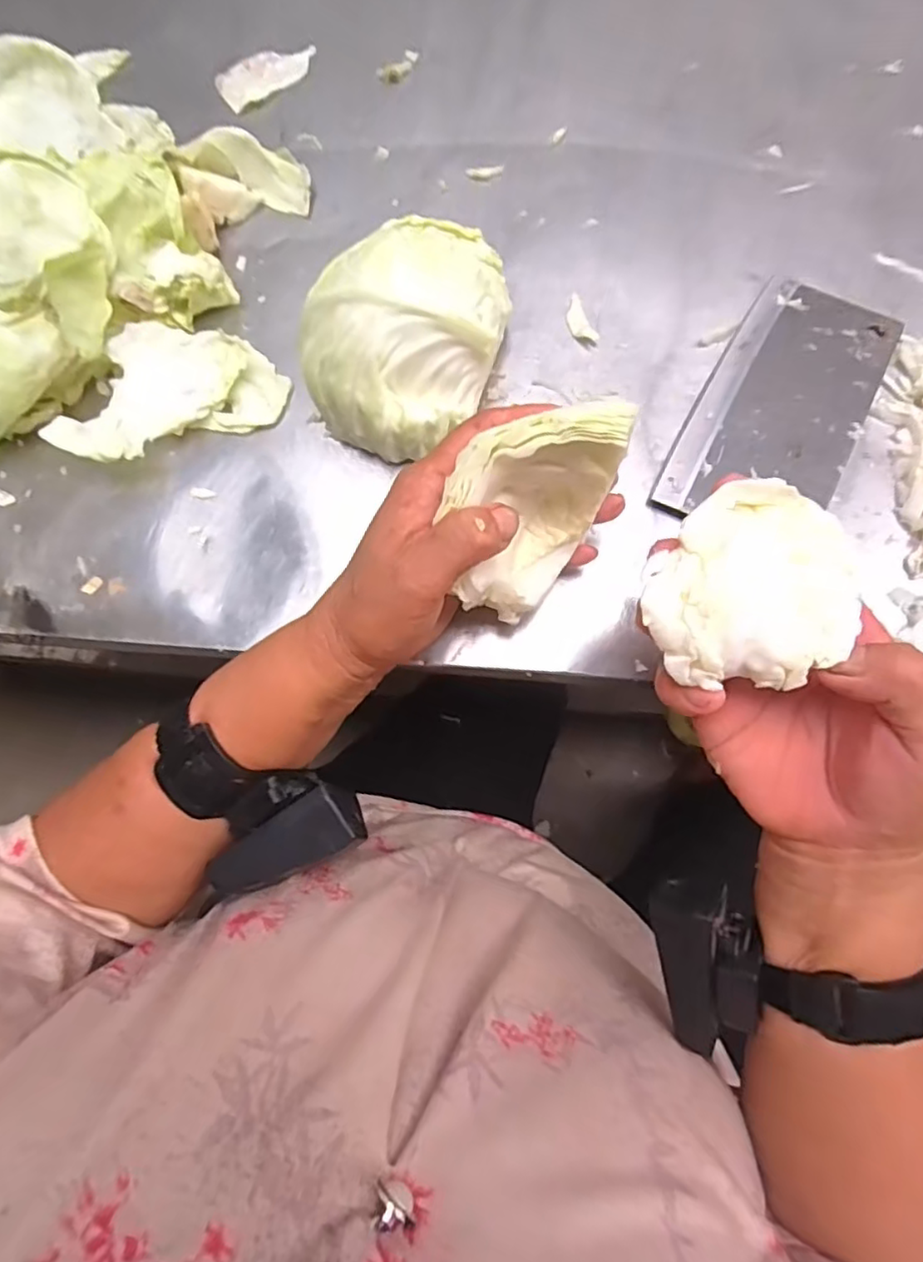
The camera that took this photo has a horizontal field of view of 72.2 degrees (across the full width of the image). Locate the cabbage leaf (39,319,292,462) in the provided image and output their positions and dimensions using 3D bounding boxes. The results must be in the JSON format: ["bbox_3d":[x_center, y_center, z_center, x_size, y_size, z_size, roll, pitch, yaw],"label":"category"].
[{"bbox_3d":[-0.161,-0.130,0.362,0.095,0.031,0.101,18,75,7],"label":"cabbage leaf"}]

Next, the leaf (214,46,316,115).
[{"bbox_3d":[-0.142,-0.403,0.457,0.076,0.007,0.036,-41,76,-10],"label":"leaf"}]

